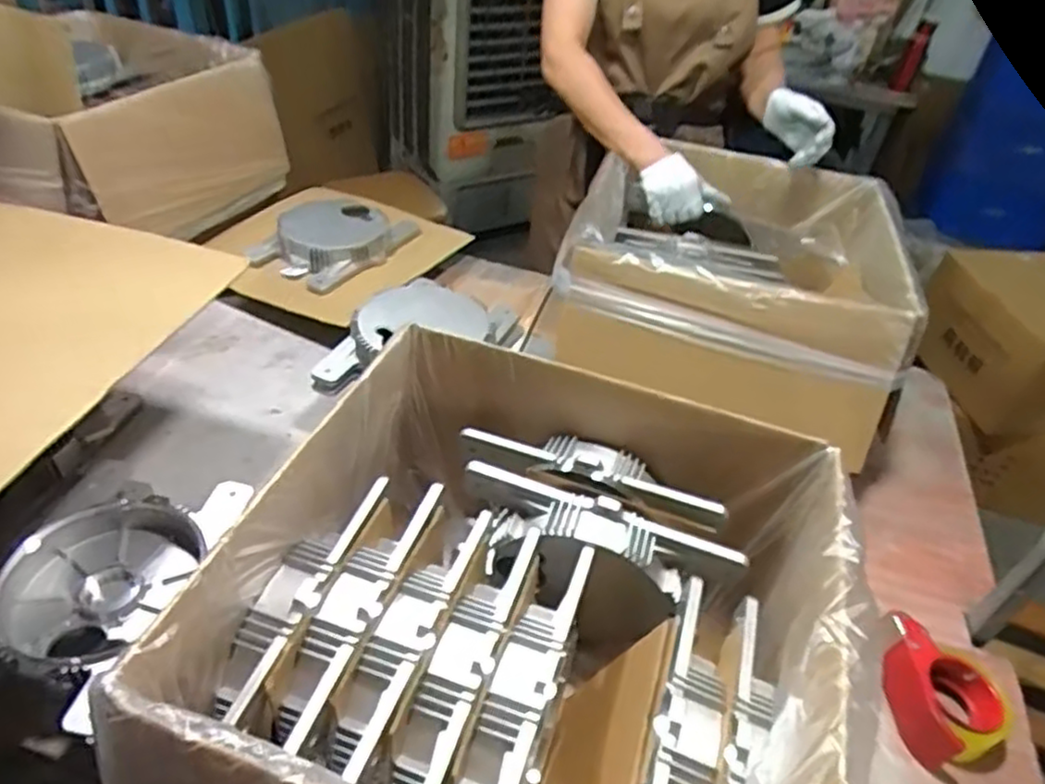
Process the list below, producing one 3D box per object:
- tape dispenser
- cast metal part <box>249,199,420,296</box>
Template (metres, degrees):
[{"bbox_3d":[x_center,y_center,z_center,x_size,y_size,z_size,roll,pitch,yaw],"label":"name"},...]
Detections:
[{"bbox_3d":[0.430,0.305,0.739,0.104,0.053,0.140,-5,42,-13],"label":"tape dispenser"},{"bbox_3d":[-0.323,-0.273,1.229,0.183,0.056,0.283,28,45,22],"label":"cast metal part"}]

